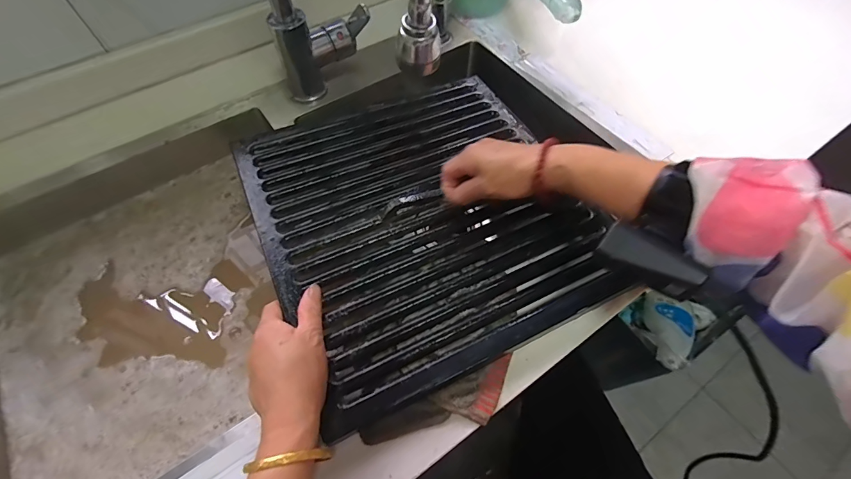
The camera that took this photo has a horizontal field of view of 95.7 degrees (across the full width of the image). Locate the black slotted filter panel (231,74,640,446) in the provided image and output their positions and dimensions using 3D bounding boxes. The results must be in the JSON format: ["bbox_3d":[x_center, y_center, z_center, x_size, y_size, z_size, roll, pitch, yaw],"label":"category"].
[{"bbox_3d":[-0.007,-0.038,0.406,0.315,0.028,0.342,-22,63,-13],"label":"black slotted filter panel"}]

